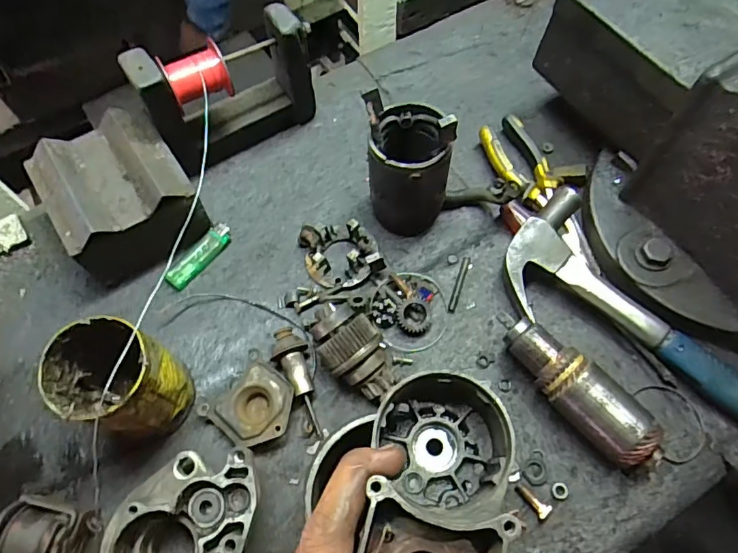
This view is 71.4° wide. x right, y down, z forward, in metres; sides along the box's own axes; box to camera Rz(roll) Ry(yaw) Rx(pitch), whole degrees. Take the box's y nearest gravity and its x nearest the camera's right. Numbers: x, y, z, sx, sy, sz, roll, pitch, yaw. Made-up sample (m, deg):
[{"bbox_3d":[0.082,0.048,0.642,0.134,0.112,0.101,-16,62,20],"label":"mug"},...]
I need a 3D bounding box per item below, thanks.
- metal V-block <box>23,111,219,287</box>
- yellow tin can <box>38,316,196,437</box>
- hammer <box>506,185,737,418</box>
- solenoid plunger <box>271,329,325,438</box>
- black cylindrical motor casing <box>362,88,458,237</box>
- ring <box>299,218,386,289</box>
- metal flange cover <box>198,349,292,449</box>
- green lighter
[{"bbox_3d":[-0.235,-0.071,0.496,0.119,0.099,0.117,-32,67,-13],"label":"metal V-block"},{"bbox_3d":[-0.194,0.085,0.411,0.076,0.114,0.070,-1,64,1],"label":"yellow tin can"},{"bbox_3d":[0.275,0.045,0.453,0.321,0.045,0.115,31,69,16],"label":"hammer"},{"bbox_3d":[-0.059,0.090,0.452,0.030,0.026,0.098,-24,66,-9],"label":"solenoid plunger"},{"bbox_3d":[0.038,-0.103,0.484,0.073,0.137,0.079,-10,64,-3],"label":"black cylindrical motor casing"},{"bbox_3d":[-0.028,-0.026,0.501,0.071,0.039,0.066,-1,64,1],"label":"ring"},{"bbox_3d":[-0.099,0.112,0.447,0.067,0.021,0.066,37,71,18],"label":"metal flange cover"},{"bbox_3d":[-0.170,-0.021,0.517,0.019,0.015,0.079,33,69,16],"label":"green lighter"}]

